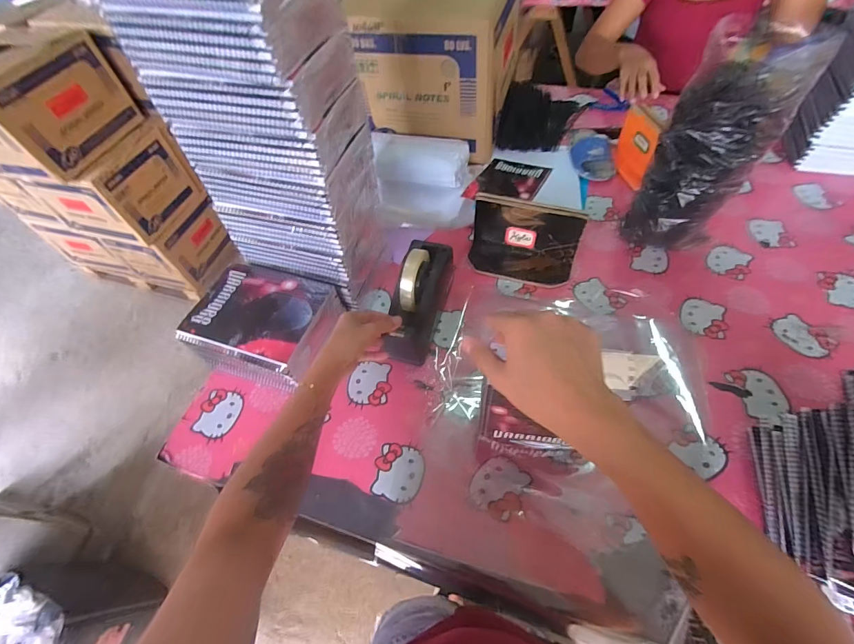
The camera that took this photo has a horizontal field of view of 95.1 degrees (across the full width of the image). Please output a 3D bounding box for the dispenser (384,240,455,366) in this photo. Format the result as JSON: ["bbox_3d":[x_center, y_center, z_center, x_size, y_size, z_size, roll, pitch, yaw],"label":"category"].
[{"bbox_3d":[-0.014,-0.040,0.660,0.073,0.120,0.209,11,58,11],"label":"dispenser"}]

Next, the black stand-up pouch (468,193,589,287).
[{"bbox_3d":[0.179,-0.152,0.718,0.199,0.117,0.093,14,59,13],"label":"black stand-up pouch"}]

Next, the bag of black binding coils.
[{"bbox_3d":[0.455,-0.271,0.643,0.147,0.337,0.125,30,63,21],"label":"bag of black binding coils"}]

